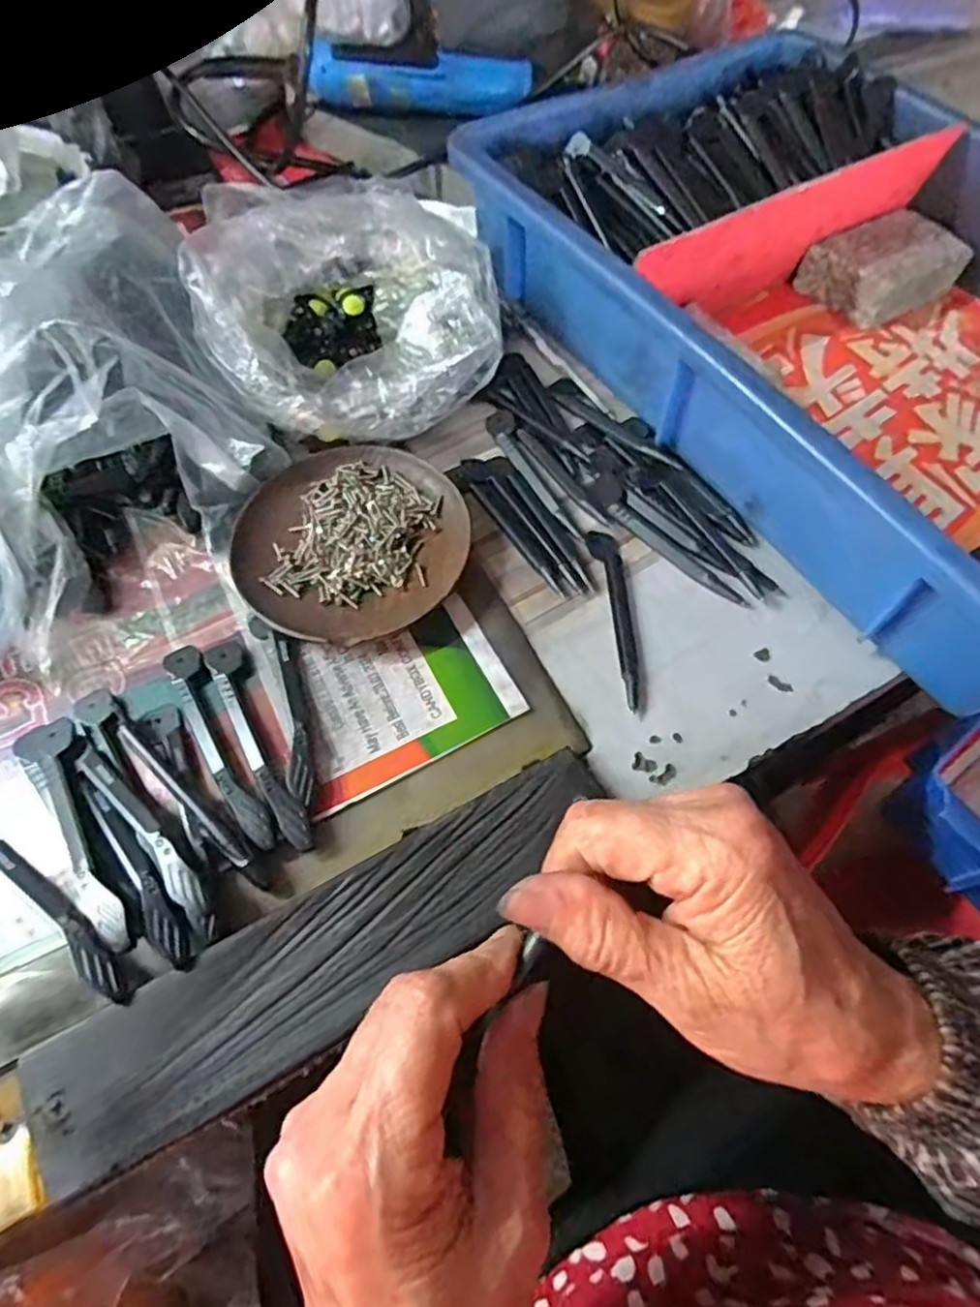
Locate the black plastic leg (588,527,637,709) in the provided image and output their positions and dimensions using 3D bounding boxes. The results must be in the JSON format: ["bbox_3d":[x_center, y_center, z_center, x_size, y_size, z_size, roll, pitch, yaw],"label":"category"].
[{"bbox_3d":[0.063,-0.020,0.323,0.015,0.004,0.100,-6,62,-4],"label":"black plastic leg"}]

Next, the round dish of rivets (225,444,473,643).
[{"bbox_3d":[-0.069,-0.056,0.335,0.112,0.014,0.113,0,62,-1],"label":"round dish of rivets"}]

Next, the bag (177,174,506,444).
[{"bbox_3d":[-0.075,-0.184,0.365,0.157,0.075,0.140,-15,63,-9],"label":"bag"}]

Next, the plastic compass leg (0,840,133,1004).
[{"bbox_3d":[-0.172,0.095,0.253,0.106,0.017,0.016,28,65,13],"label":"plastic compass leg"}]

